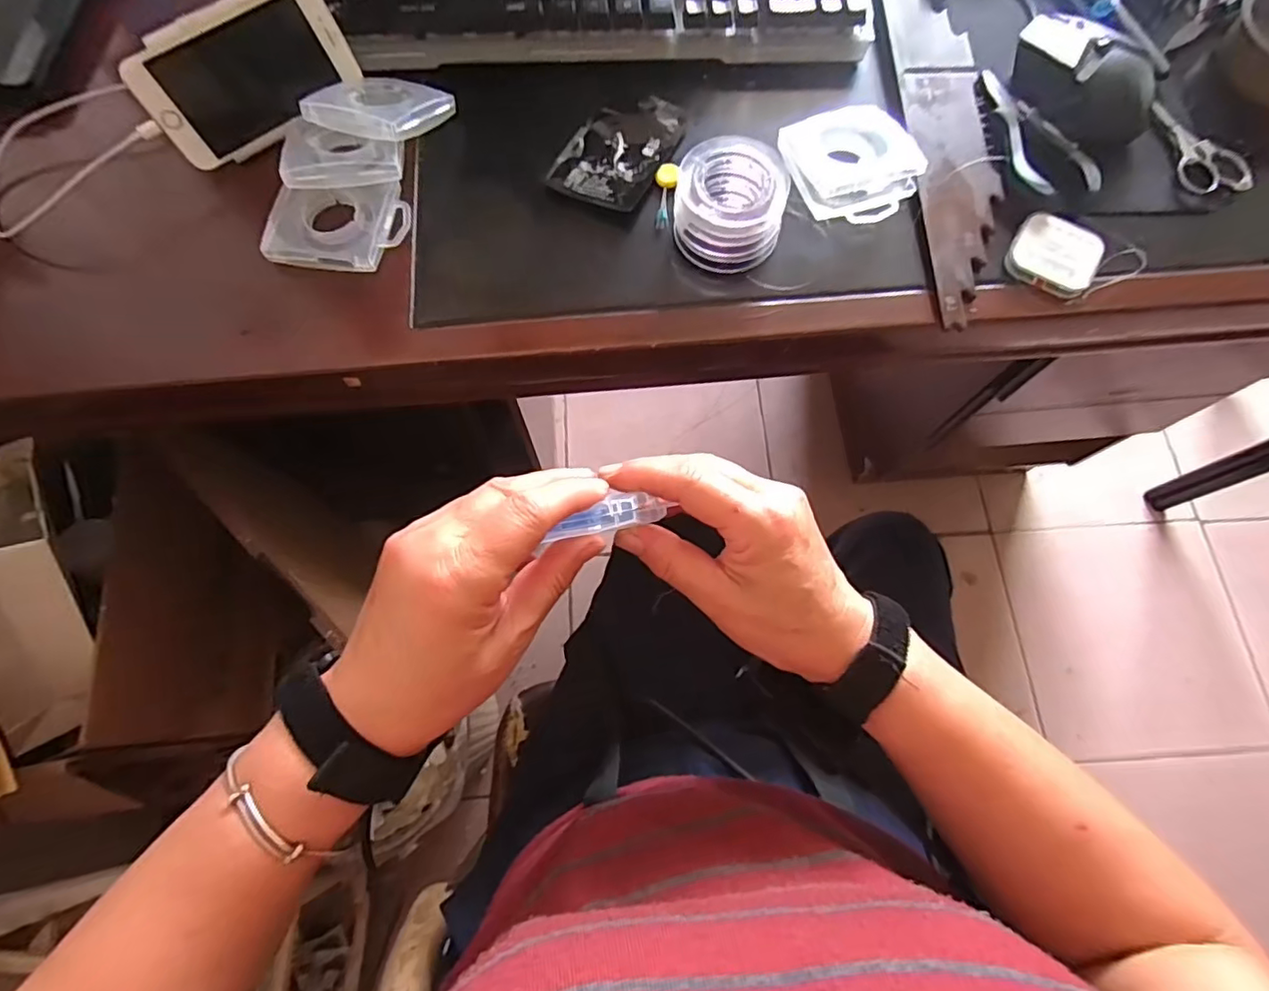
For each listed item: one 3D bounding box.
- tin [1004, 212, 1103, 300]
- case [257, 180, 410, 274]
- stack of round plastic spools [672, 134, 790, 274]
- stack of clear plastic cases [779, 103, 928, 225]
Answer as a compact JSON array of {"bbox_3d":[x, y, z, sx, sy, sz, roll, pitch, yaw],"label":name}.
[{"bbox_3d":[0.279,-0.160,0.386,0.053,0.010,0.048,30,74,9],"label":"tin"},{"bbox_3d":[-0.198,-0.186,0.396,0.086,0.016,0.071,7,72,2],"label":"case"},{"bbox_3d":[0.062,-0.190,0.383,0.071,0.038,0.071,7,72,2],"label":"stack of round plastic spools"},{"bbox_3d":[0.152,-0.231,0.403,0.079,0.017,0.087,-18,73,-6],"label":"stack of clear plastic cases"}]

